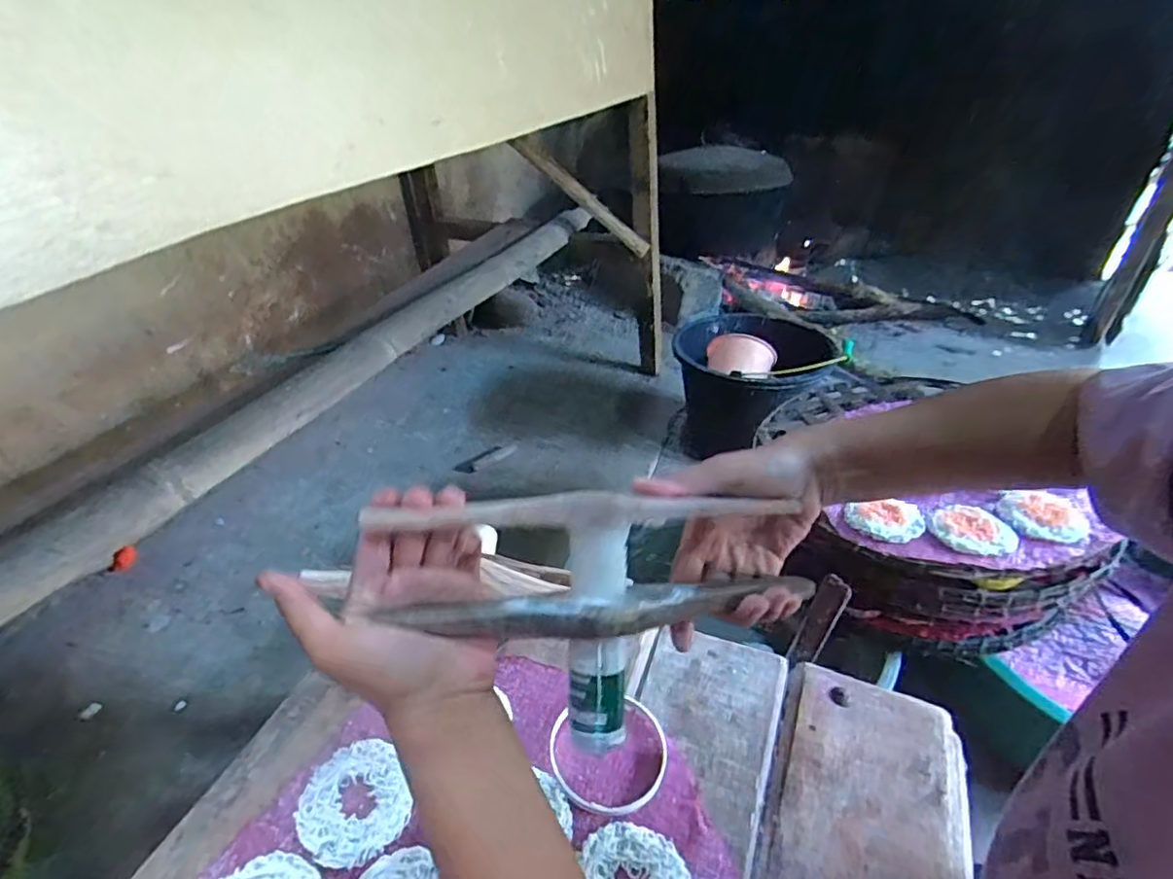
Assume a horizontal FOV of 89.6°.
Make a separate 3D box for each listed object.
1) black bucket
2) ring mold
[{"bbox_3d":[0.351,-0.106,1.281,0.297,0.275,0.303,-1,35,1],"label":"black bucket"},{"bbox_3d":[0.019,0.241,0.453,0.091,0.010,0.083,-1,35,1],"label":"ring mold"}]

